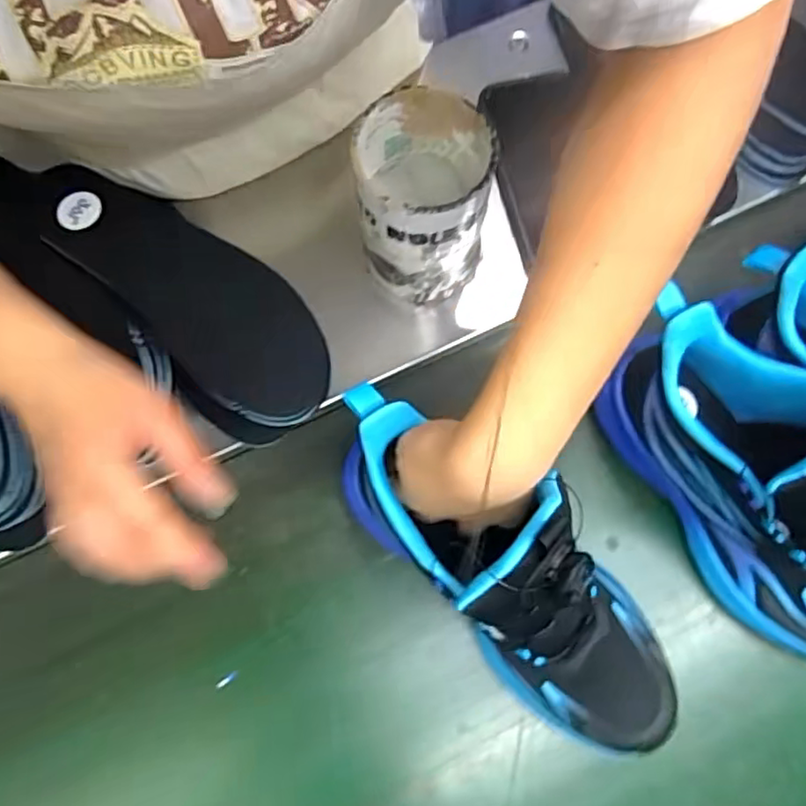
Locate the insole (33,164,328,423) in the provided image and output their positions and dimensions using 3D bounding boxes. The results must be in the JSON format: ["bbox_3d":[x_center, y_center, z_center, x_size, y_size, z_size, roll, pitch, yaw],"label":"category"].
[{"bbox_3d":[-0.135,-0.075,0.398,0.216,0.025,0.075,40,77,10],"label":"insole"}]

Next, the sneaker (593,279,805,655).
[{"bbox_3d":[0.221,0.050,0.372,0.090,0.143,0.238,-30,78,-7],"label":"sneaker"}]

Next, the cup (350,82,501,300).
[{"bbox_3d":[0.012,-0.127,0.403,0.075,0.111,0.086,-2,74,-2],"label":"cup"}]

